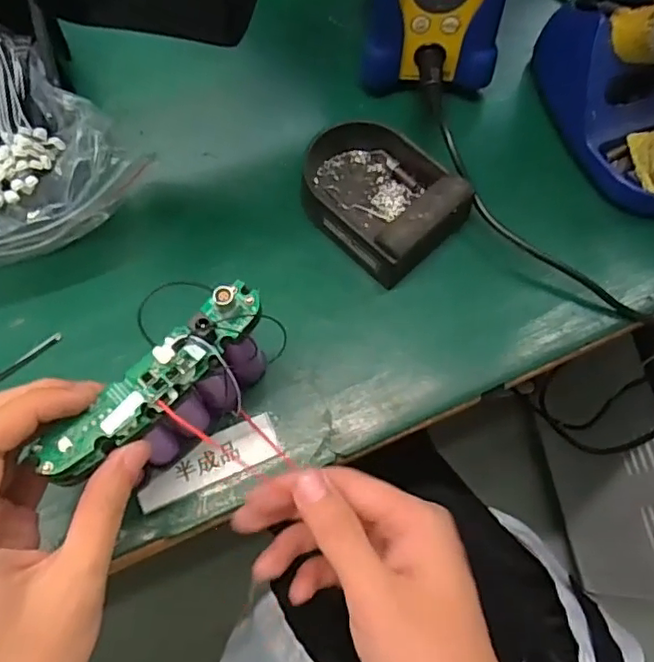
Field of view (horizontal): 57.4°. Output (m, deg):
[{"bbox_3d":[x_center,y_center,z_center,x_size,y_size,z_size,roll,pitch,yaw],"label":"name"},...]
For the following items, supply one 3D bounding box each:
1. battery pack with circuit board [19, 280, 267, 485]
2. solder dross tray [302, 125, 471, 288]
[{"bbox_3d":[-0.073,0.035,0.295,0.025,0.092,0.115,42,74,16],"label":"battery pack with circuit board"},{"bbox_3d":[0.030,-0.089,0.384,0.083,0.040,0.108,-38,72,-14],"label":"solder dross tray"}]

